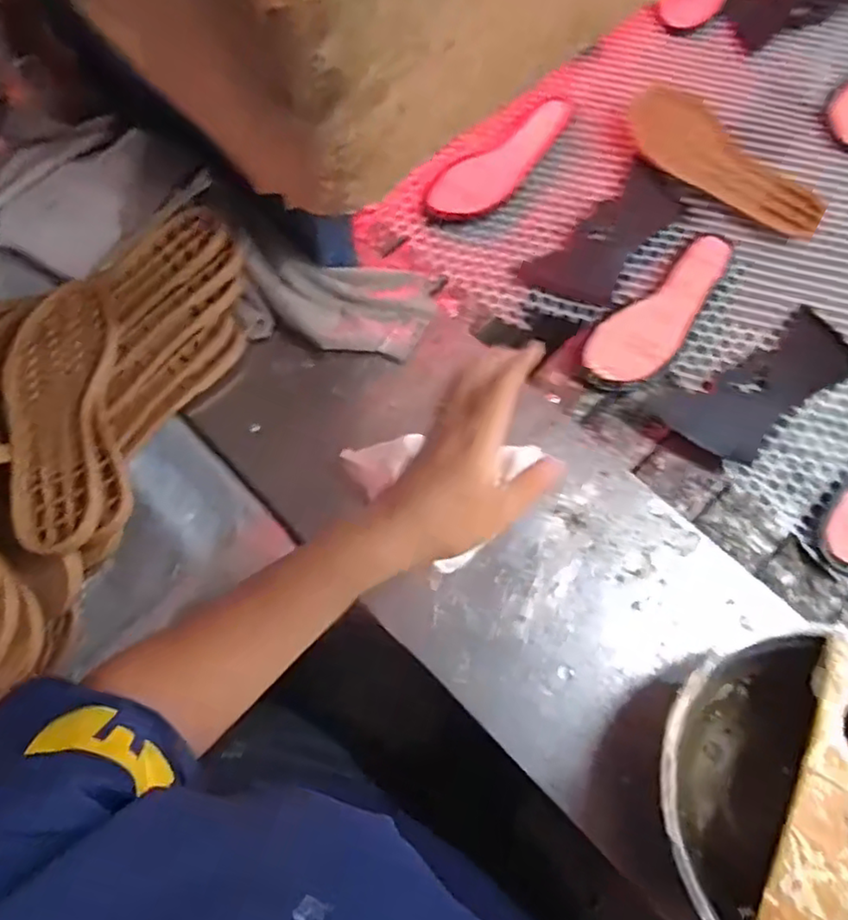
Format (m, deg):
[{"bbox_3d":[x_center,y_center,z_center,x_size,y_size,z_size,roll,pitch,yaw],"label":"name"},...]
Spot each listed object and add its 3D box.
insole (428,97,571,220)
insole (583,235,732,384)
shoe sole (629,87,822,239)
[{"bbox_3d":[0.083,-0.330,0.699,0.070,0.015,0.212,40,74,12],"label":"insole"},{"bbox_3d":[0.238,-0.144,0.623,0.192,0.024,0.070,-40,76,-14],"label":"insole"},{"bbox_3d":[0.319,-0.315,0.672,0.224,0.013,0.069,32,103,3],"label":"shoe sole"}]

